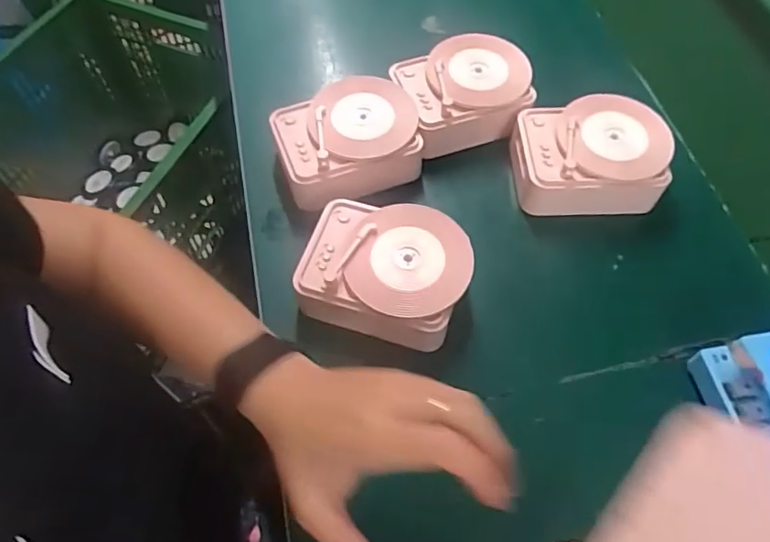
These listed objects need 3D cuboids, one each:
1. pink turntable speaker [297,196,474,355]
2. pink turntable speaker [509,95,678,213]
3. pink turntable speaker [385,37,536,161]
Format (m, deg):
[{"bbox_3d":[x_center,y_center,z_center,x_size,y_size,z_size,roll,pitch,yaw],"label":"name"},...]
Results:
[{"bbox_3d":[0.003,-0.002,0.445,0.130,0.050,0.105,18,61,9],"label":"pink turntable speaker"},{"bbox_3d":[0.188,-0.106,0.508,0.131,0.056,0.098,3,60,1],"label":"pink turntable speaker"},{"bbox_3d":[0.077,-0.177,0.548,0.125,0.059,0.105,-16,62,-10],"label":"pink turntable speaker"}]

